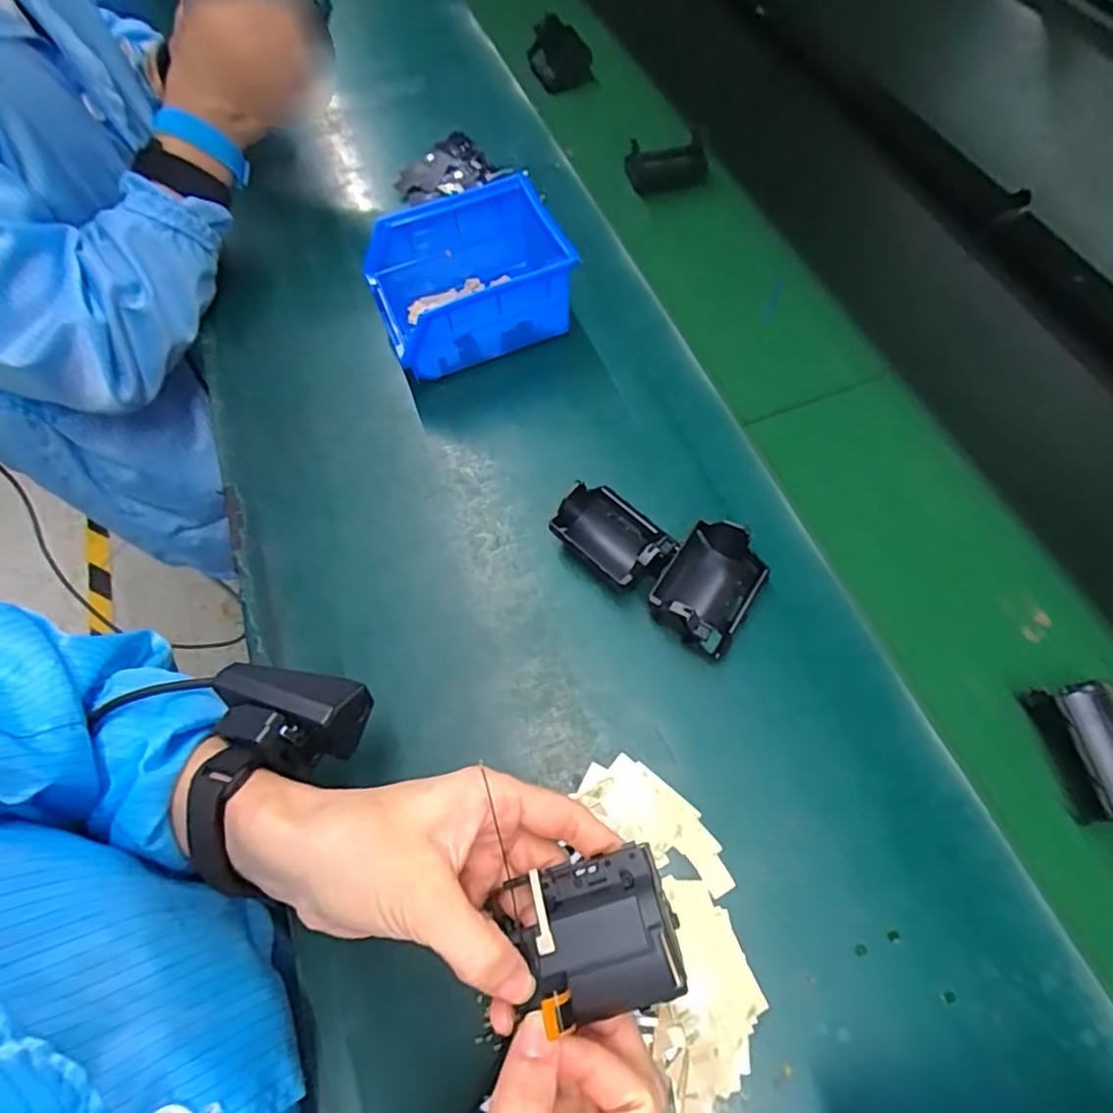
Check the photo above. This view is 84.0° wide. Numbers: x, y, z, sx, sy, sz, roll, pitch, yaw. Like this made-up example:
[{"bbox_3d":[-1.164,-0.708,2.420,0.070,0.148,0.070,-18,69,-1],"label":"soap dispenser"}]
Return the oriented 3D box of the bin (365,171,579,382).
[{"bbox_3d":[-0.063,-0.204,0.468,0.143,0.078,0.106,-21,67,-8],"label":"bin"}]

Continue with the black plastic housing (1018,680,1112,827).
[{"bbox_3d":[0.281,0.102,0.324,0.032,0.044,0.067,-6,66,-2],"label":"black plastic housing"}]

